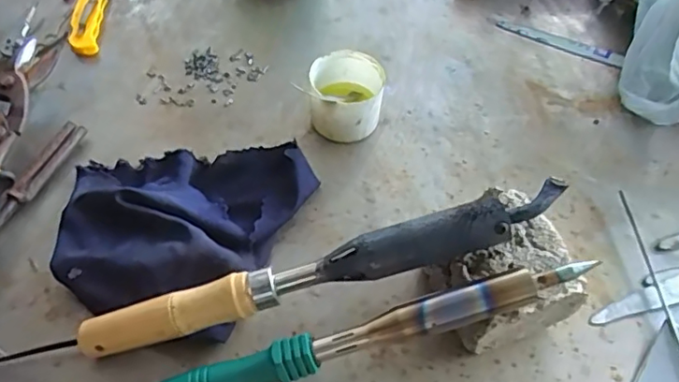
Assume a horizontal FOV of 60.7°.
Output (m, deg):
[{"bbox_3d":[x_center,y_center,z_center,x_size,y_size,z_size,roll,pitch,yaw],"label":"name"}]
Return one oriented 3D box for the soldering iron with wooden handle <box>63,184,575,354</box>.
[{"bbox_3d":[-0.014,0.055,0.384,0.328,0.029,0.028,-17,57,3],"label":"soldering iron with wooden handle"}]

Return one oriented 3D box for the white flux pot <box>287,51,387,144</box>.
[{"bbox_3d":[0.002,-0.083,0.518,0.072,0.052,0.063,19,57,10],"label":"white flux pot"}]

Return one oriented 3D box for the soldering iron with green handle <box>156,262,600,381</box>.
[{"bbox_3d":[0.006,0.095,0.364,0.306,0.026,0.024,-19,57,4],"label":"soldering iron with green handle"}]

